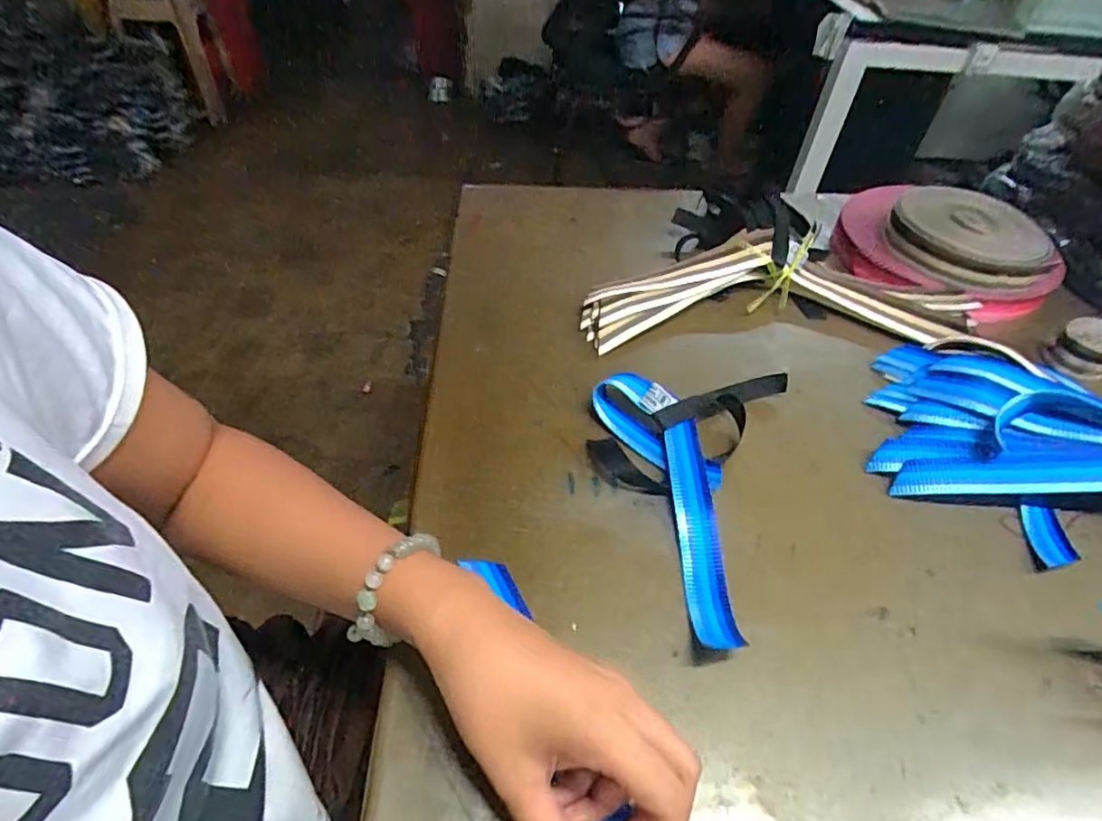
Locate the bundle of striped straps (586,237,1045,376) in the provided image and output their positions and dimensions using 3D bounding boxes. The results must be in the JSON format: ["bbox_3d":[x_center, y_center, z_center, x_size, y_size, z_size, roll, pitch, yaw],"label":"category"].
[{"bbox_3d":[0.202,-0.090,0.503,0.346,0.045,0.129,6,48,2],"label":"bundle of striped straps"}]

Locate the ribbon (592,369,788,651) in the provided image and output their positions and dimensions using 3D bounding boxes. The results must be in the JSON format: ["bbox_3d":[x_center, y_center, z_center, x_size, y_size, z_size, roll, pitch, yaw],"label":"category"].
[{"bbox_3d":[0.080,0.036,0.395,0.125,0.030,0.227,18,49,13],"label":"ribbon"}]

